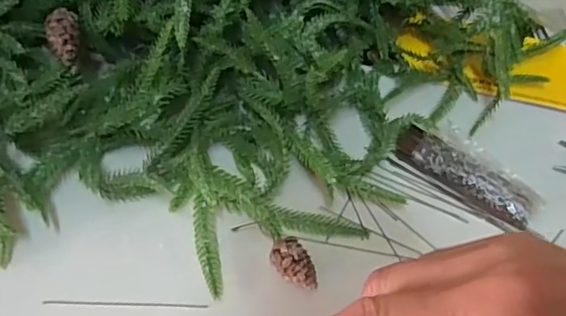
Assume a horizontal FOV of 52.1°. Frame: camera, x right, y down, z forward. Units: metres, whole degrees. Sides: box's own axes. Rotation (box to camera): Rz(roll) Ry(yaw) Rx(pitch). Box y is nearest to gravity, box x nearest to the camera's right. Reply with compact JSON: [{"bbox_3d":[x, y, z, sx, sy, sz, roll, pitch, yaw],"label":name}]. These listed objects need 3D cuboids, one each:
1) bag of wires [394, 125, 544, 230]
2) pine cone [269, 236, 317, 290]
[{"bbox_3d":[0.133,0.009,0.416,0.104,0.015,0.042,34,62,17],"label":"bag of wires"},{"bbox_3d":[0.008,0.068,0.362,0.021,0.016,0.034,-30,64,-20],"label":"pine cone"}]

